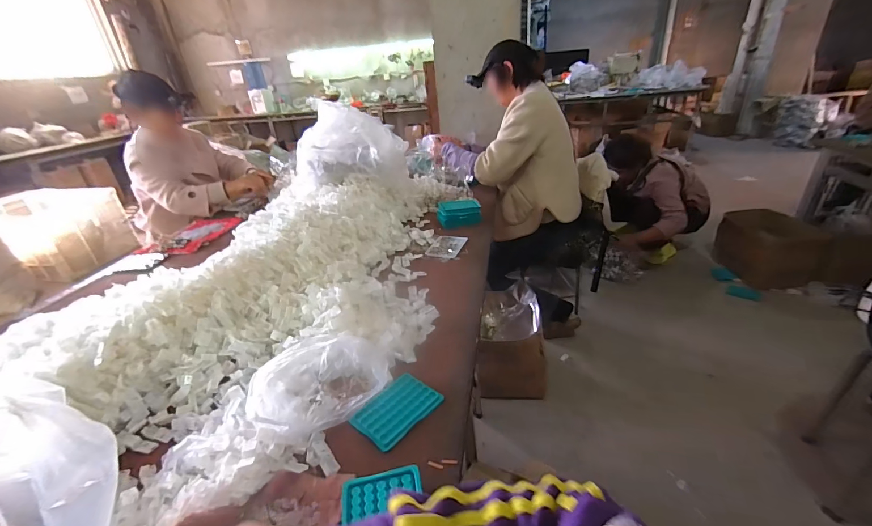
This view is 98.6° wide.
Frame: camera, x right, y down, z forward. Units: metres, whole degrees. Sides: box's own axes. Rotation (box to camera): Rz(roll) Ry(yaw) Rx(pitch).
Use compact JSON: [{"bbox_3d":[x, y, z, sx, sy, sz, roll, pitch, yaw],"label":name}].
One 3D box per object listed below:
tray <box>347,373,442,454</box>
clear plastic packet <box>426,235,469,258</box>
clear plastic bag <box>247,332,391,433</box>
[{"bbox_3d":[-0.063,0.233,0.599,0.086,0.010,0.126,21,38,39],"label":"tray"},{"bbox_3d":[0.032,-0.050,1.117,0.091,0.007,0.128,8,31,23],"label":"clear plastic packet"},{"bbox_3d":[-0.187,0.183,0.610,0.208,0.087,0.163,-22,33,-28],"label":"clear plastic bag"}]

